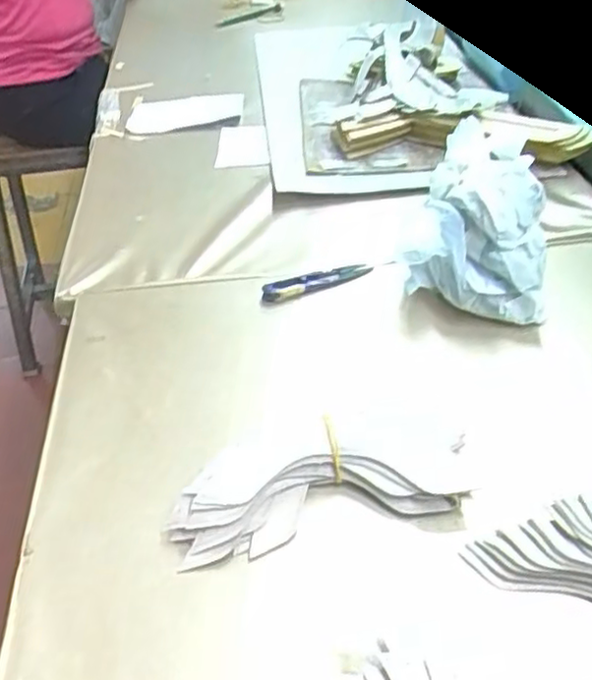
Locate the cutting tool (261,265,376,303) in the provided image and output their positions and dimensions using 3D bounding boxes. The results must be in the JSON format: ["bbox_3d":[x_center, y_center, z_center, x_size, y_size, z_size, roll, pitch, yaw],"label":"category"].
[{"bbox_3d":[0.016,-0.053,0.606,0.097,0.012,0.022,-19,42,-17],"label":"cutting tool"}]

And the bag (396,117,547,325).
[{"bbox_3d":[0.149,-0.104,0.592,0.114,0.099,0.166,4,41,9],"label":"bag"}]

